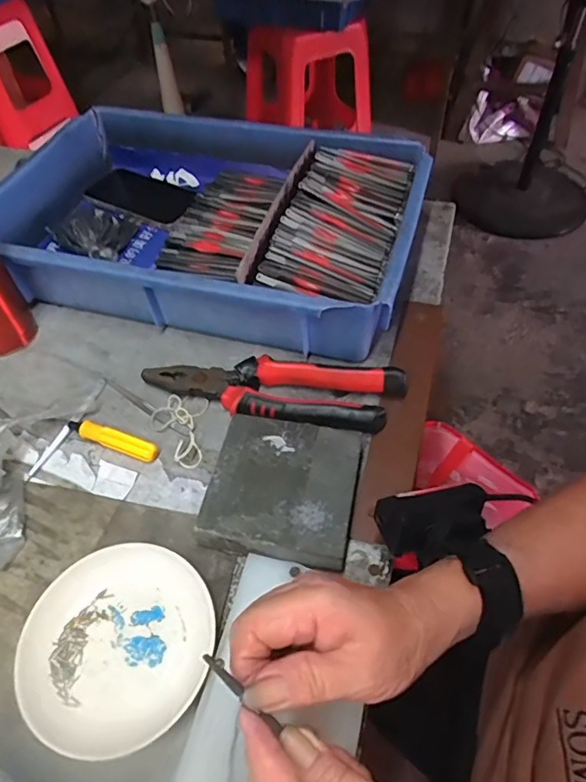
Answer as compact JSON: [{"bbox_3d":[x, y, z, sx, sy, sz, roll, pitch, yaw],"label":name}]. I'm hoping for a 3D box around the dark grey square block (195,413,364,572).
[{"bbox_3d":[-0.006,0.070,0.387,0.103,0.021,0.108,9,51,8],"label":"dark grey square block"}]

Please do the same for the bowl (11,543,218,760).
[{"bbox_3d":[-0.109,0.159,0.332,0.116,0.027,0.112,0,50,0],"label":"bowl"}]

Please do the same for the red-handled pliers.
[{"bbox_3d":[-0.020,-0.003,0.449,0.220,0.025,0.055,8,51,7],"label":"red-handled pliers"}]

